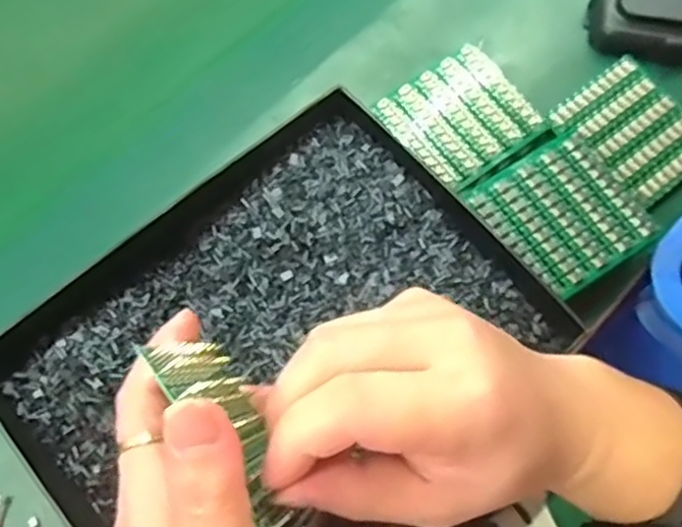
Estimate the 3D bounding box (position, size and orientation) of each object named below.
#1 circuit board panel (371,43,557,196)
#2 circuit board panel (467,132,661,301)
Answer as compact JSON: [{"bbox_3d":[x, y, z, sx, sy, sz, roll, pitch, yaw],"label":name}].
[{"bbox_3d":[0.080,-0.094,0.447,0.085,0.012,0.083,-33,72,-12],"label":"circuit board panel"},{"bbox_3d":[0.132,-0.029,0.397,0.082,0.004,0.080,-33,74,-14],"label":"circuit board panel"}]

